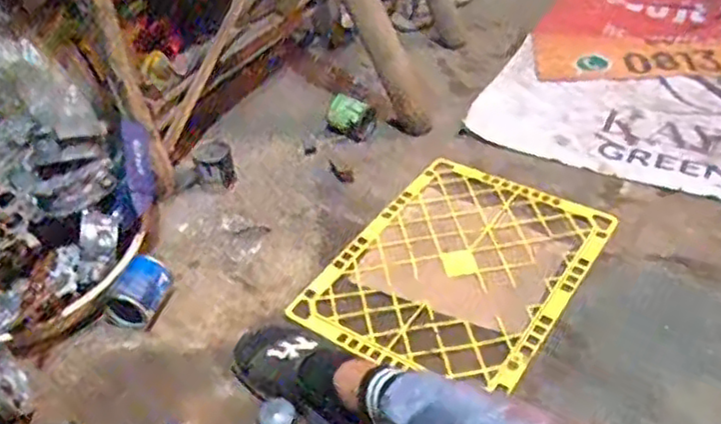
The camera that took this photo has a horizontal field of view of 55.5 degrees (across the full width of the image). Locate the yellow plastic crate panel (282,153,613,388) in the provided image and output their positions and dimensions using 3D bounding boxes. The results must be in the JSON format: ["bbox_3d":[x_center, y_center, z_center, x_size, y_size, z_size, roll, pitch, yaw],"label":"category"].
[{"bbox_3d":[0.149,0.071,1.022,0.324,0.016,0.419,22,46,29],"label":"yellow plastic crate panel"}]

